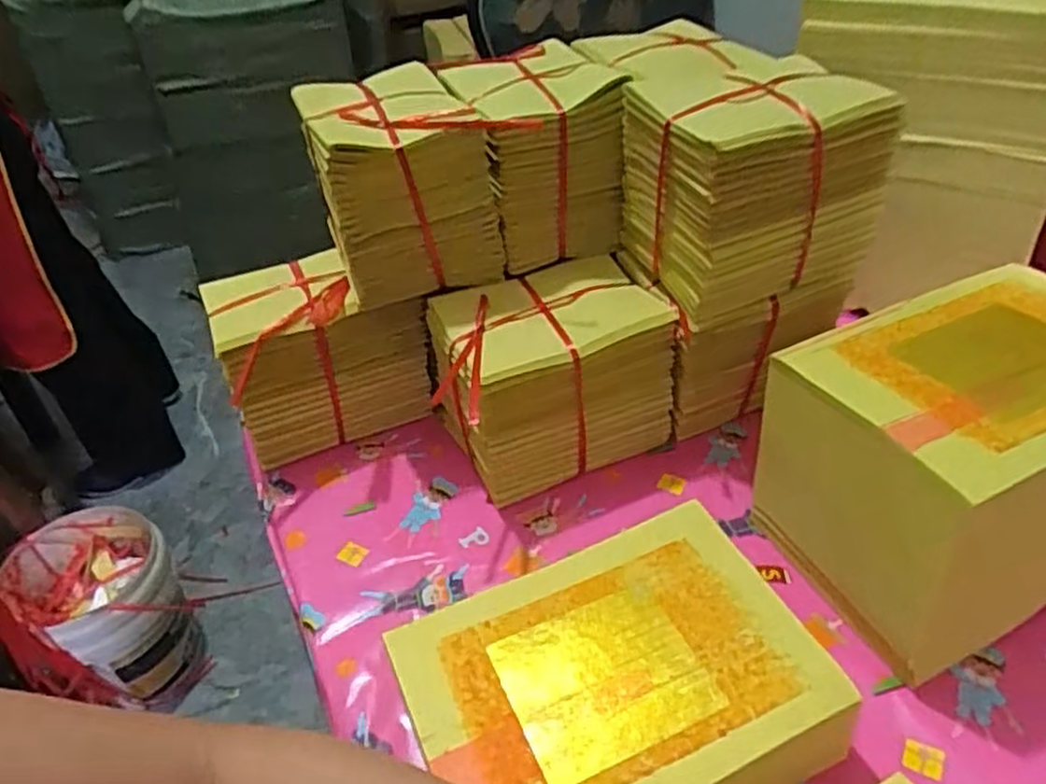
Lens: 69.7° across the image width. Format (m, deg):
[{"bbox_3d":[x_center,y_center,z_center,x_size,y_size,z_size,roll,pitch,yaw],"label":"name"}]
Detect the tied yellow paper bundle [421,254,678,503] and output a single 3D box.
[{"bbox_3d":[0.021,-0.012,0.623,0.172,0.140,0.121,-18,41,-16],"label":"tied yellow paper bundle"}]

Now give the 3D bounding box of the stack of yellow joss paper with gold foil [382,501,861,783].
[{"bbox_3d":[0.053,0.180,0.446,0.221,0.061,0.172,-17,41,-15],"label":"stack of yellow joss paper with gold foil"}]

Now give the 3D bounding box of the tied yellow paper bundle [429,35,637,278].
[{"bbox_3d":[0.007,-0.205,0.648,0.117,0.135,0.166,-16,41,-14],"label":"tied yellow paper bundle"}]

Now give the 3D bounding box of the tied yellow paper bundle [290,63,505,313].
[{"bbox_3d":[-0.099,-0.172,0.612,0.130,0.131,0.155,-12,40,-9],"label":"tied yellow paper bundle"}]

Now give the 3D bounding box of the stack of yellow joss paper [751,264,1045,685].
[{"bbox_3d":[0.299,0.044,0.512,0.234,0.161,0.172,-18,41,-15],"label":"stack of yellow joss paper"}]

